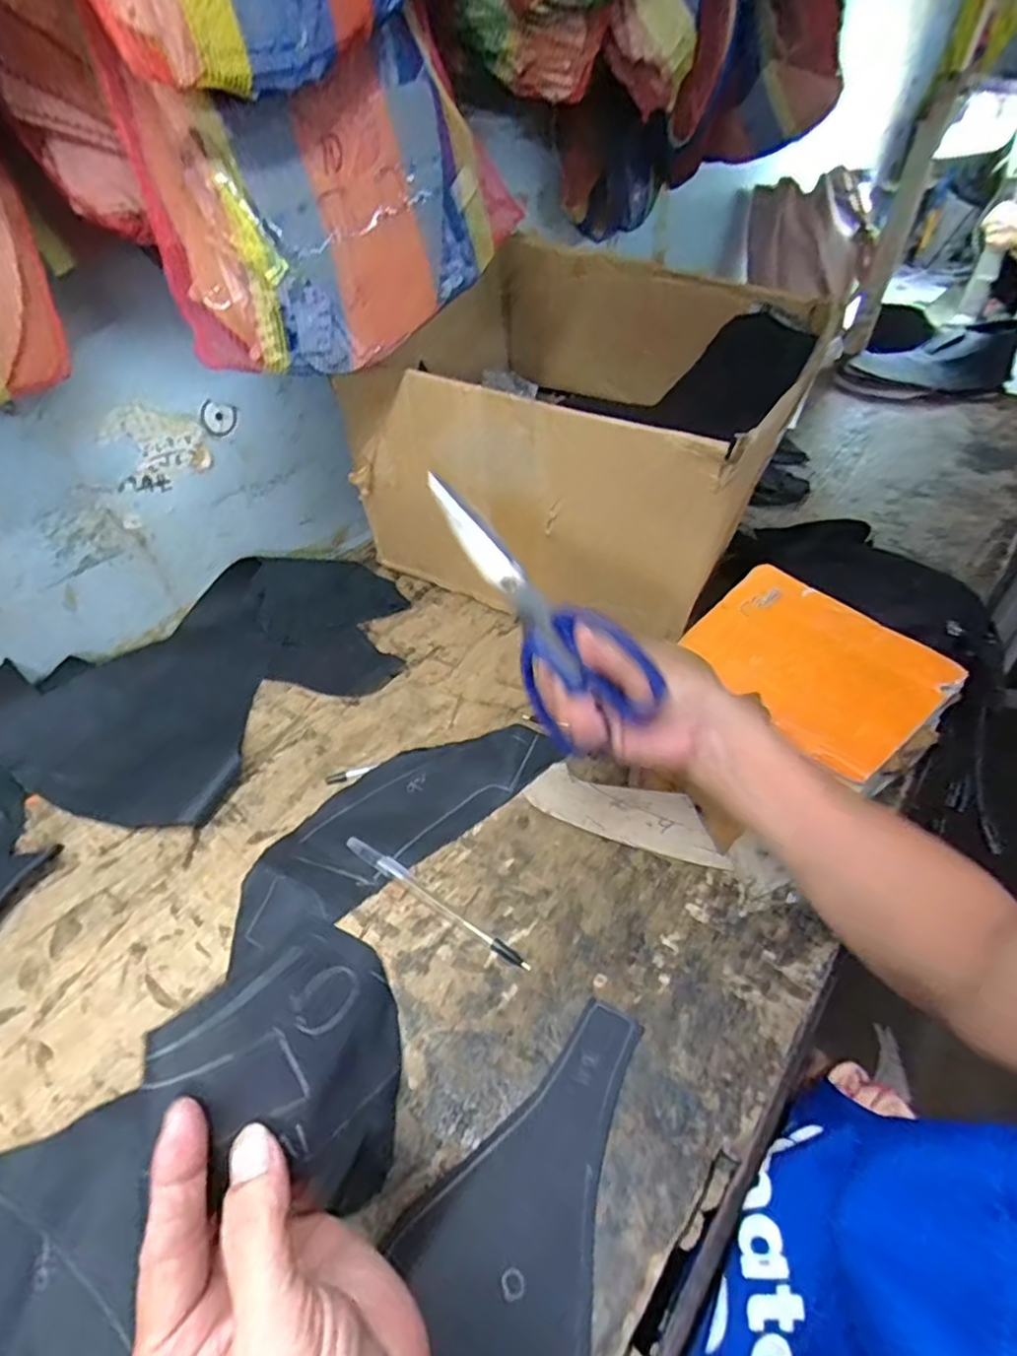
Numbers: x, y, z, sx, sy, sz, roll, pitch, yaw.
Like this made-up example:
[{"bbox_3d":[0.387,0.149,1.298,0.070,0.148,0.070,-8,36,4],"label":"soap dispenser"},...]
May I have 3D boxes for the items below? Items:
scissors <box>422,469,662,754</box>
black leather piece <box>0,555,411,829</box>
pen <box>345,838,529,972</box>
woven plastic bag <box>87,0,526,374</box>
[{"bbox_3d":[0.010,-0.046,0.382,0.184,0.081,0.013,57,37,5],"label":"scissors"},{"bbox_3d":[-0.268,-0.010,0.588,0.227,0.051,0.407,27,50,25],"label":"black leather piece"},{"bbox_3d":[-0.052,0.154,0.447,0.156,0.010,0.013,26,50,24],"label":"pen"},{"bbox_3d":[-0.103,-0.318,0.442,0.062,0.151,0.277,26,50,26],"label":"woven plastic bag"}]

